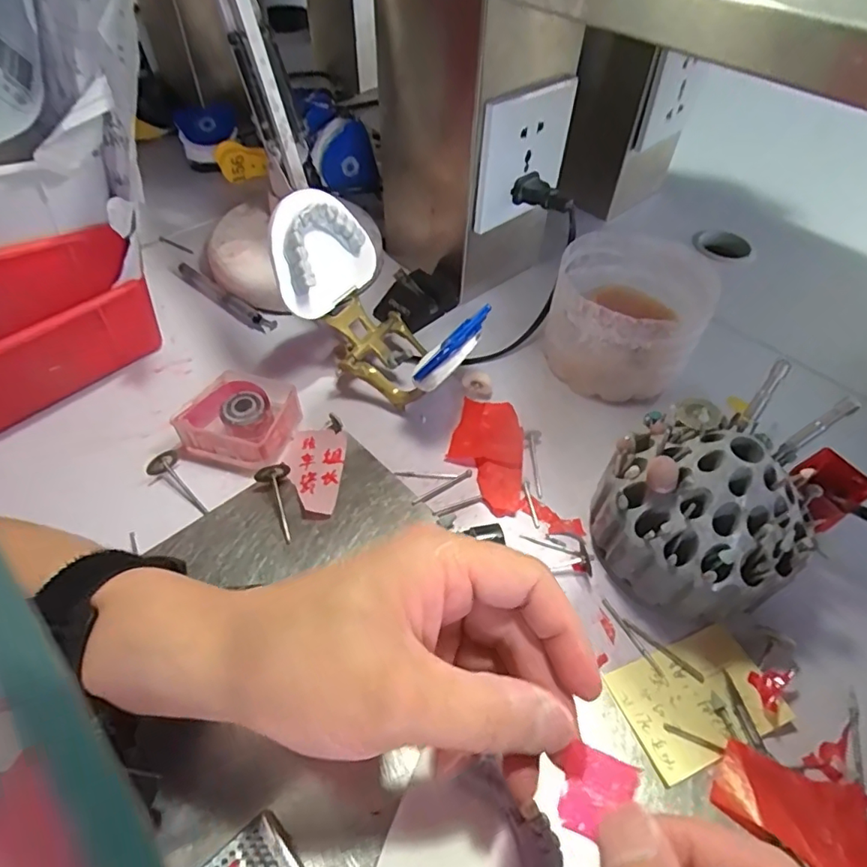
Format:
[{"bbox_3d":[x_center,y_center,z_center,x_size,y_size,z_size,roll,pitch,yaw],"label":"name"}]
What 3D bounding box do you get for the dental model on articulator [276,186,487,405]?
[{"bbox_3d":[-0.030,-0.077,0.348,0.134,0.112,0.070,23,55,16],"label":"dental model on articulator"}]

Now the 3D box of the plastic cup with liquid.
[{"bbox_3d":[0.136,-0.084,0.386,0.095,0.074,0.103,1,52,-1],"label":"plastic cup with liquid"}]

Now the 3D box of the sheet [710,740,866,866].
[{"bbox_3d":[0.165,0.166,0.234,0.080,0.004,0.040,30,56,16],"label":"sheet"}]

